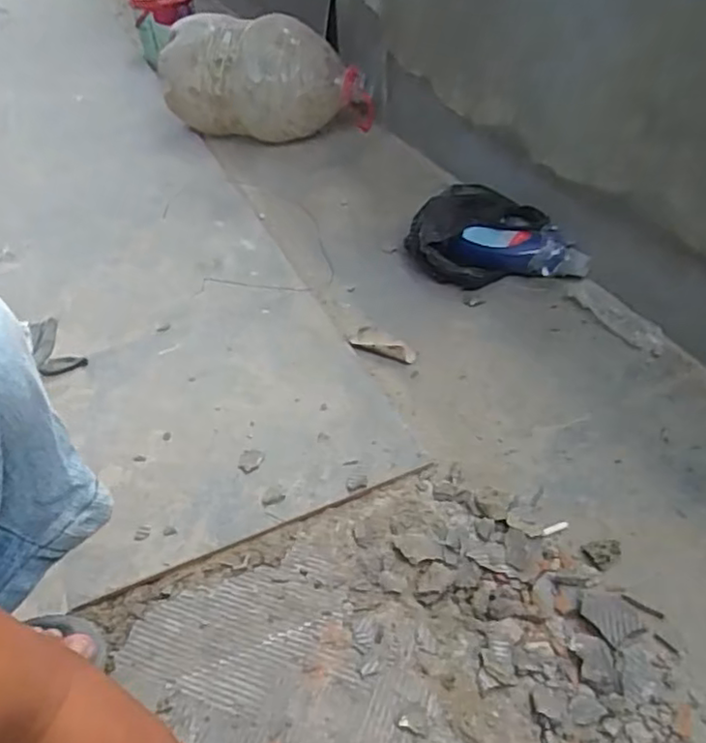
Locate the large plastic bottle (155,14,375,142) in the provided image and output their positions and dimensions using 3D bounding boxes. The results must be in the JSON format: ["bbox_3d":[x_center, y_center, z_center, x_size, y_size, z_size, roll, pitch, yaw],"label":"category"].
[{"bbox_3d":[-0.188,-0.615,1.416,0.443,0.227,0.187,17,46,24],"label":"large plastic bottle"}]

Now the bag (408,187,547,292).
[{"bbox_3d":[0.183,-0.208,1.036,0.171,0.089,0.174,-31,48,-28],"label":"bag"}]

